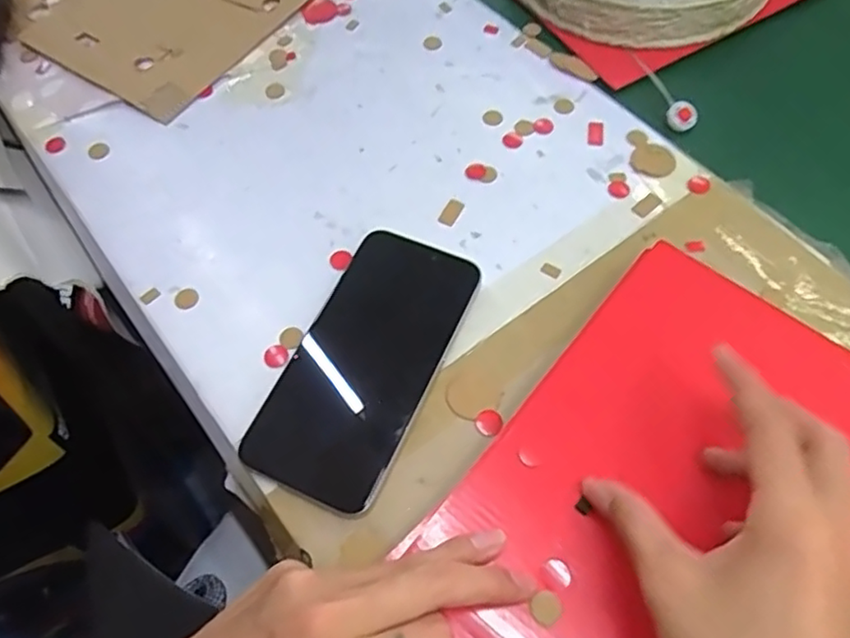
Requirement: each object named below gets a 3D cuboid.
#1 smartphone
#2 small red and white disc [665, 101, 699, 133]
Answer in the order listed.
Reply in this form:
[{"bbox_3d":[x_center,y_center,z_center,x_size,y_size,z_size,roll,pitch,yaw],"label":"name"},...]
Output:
[{"bbox_3d":[-0.031,0.020,0.344,0.074,0.013,0.155,22,65,14],"label":"smartphone"},{"bbox_3d":[0.176,-0.140,0.435,0.019,0.008,0.017,27,65,15],"label":"small red and white disc"}]

